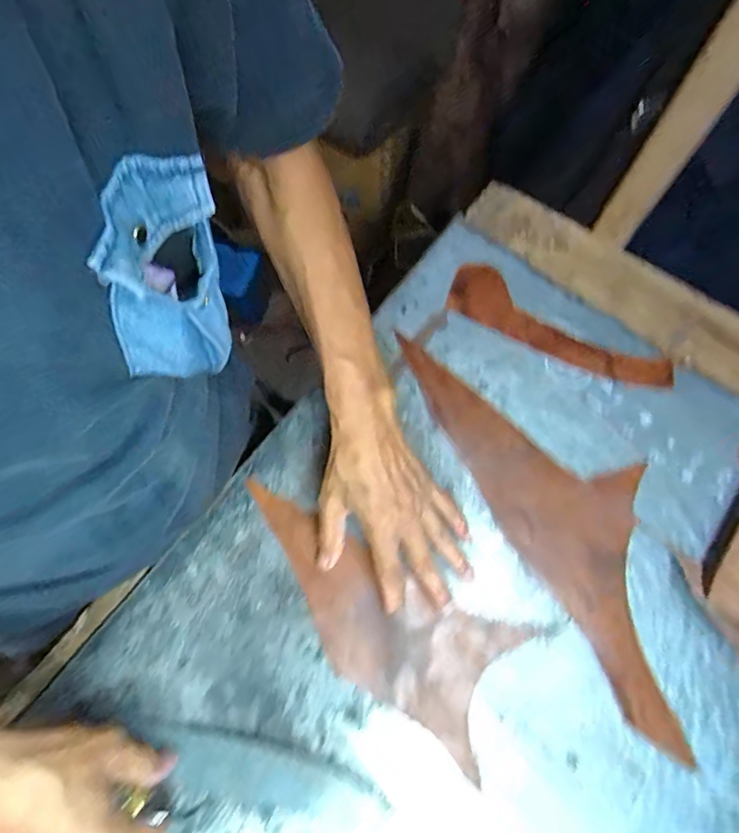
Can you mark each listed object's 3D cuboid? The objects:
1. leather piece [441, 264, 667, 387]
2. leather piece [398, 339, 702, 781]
[{"bbox_3d":[0.186,-0.084,0.486,0.225,0.011,0.055,29,72,12],"label":"leather piece"},{"bbox_3d":[0.172,0.072,0.437,0.118,0.008,0.385,-30,75,-6],"label":"leather piece"}]

